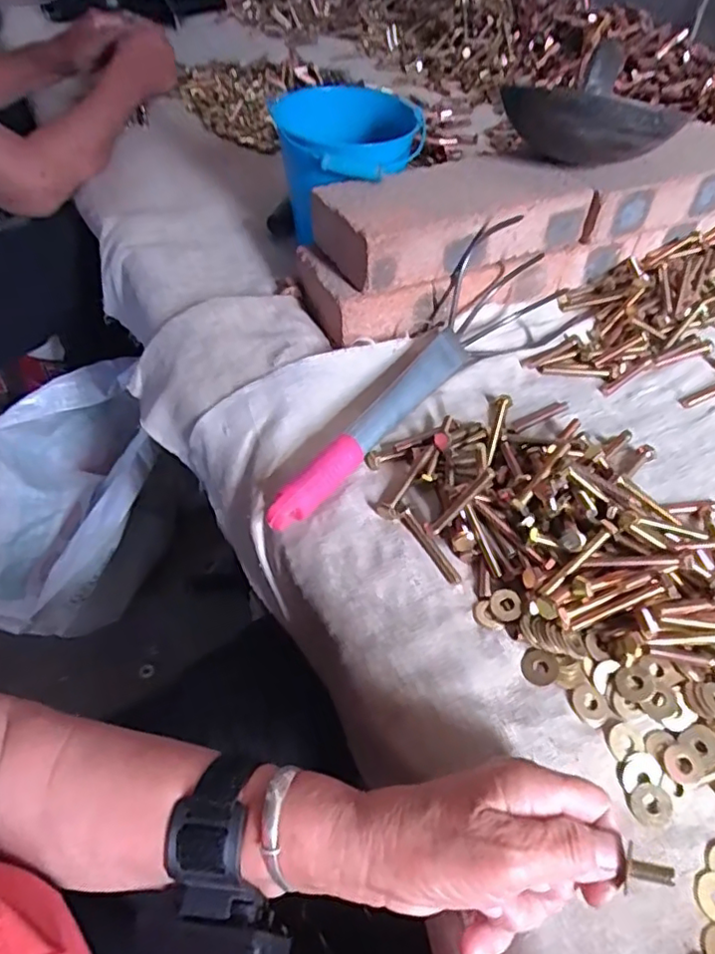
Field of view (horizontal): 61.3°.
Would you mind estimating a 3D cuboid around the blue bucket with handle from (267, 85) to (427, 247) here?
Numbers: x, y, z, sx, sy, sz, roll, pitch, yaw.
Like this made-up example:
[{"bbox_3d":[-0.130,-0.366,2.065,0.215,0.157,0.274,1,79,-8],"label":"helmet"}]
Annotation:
[{"bbox_3d":[-0.003,-0.302,0.615,0.136,0.119,0.145,1,51,-2],"label":"blue bucket with handle"}]

